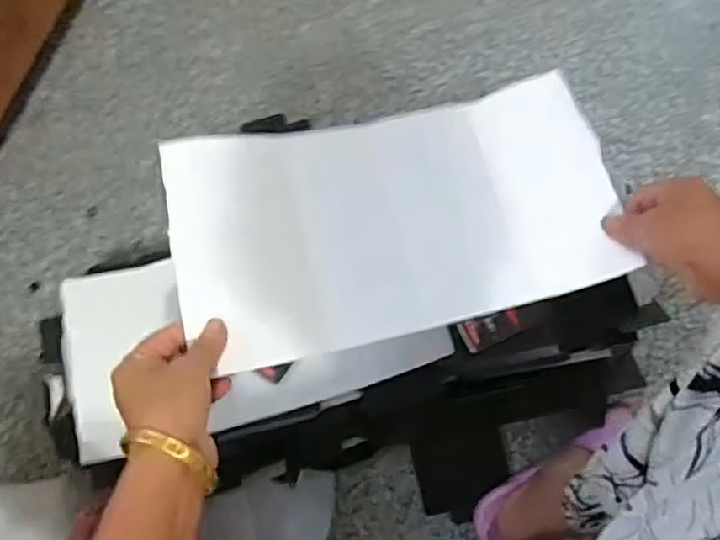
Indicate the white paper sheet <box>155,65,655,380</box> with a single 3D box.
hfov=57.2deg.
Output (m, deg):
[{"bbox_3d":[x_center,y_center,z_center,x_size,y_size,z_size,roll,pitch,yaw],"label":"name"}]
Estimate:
[{"bbox_3d":[0.028,-0.038,0.509,0.328,0.042,0.170,-13,85,-10],"label":"white paper sheet"}]

